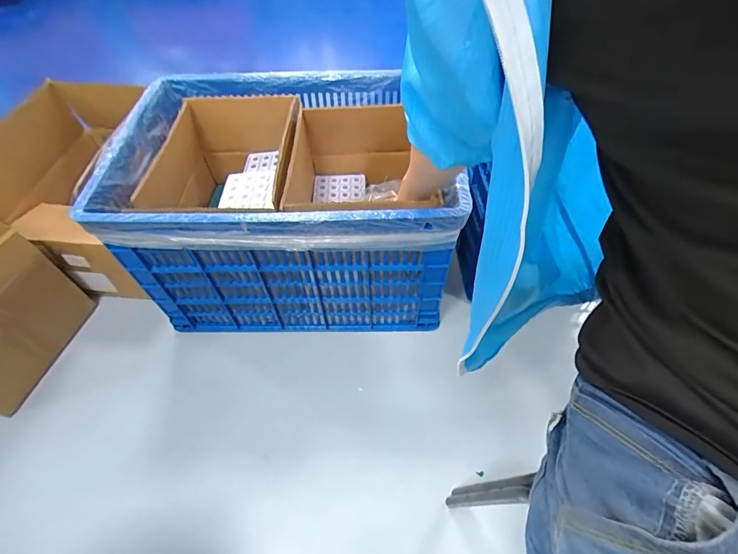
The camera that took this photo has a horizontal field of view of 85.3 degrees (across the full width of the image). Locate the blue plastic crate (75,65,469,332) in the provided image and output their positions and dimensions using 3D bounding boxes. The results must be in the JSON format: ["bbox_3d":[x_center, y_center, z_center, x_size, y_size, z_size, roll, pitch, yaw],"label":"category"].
[{"bbox_3d":[-0.166,-0.164,0.964,0.660,0.411,0.483,0,53,2],"label":"blue plastic crate"}]

